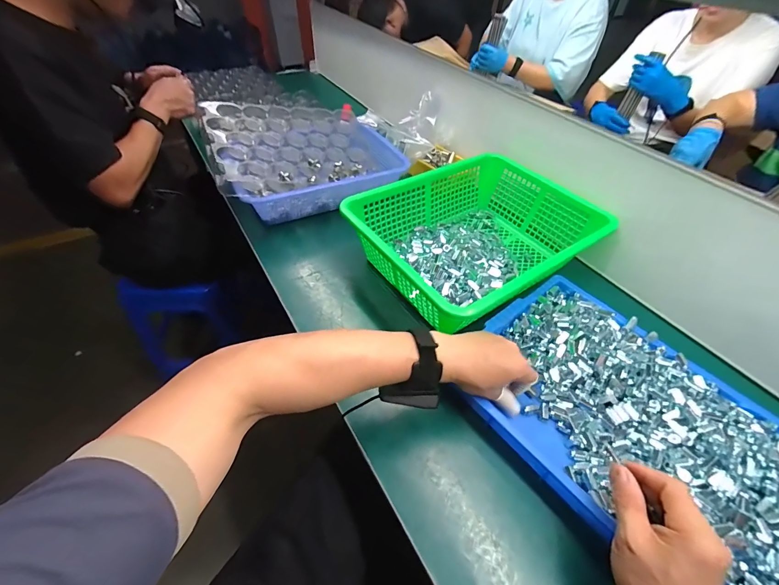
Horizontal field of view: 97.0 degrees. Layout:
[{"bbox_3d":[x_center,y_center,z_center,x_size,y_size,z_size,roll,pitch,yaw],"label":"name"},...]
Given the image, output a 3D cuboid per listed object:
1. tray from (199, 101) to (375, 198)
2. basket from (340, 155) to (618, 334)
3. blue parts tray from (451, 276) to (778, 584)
[{"bbox_3d":[-0.209,-0.320,0.753,0.339,0.033,0.256,-12,64,-30],"label":"tray"},{"bbox_3d":[0.150,-0.098,0.624,0.391,0.114,0.300,-28,55,-25],"label":"basket"},{"bbox_3d":[0.310,0.167,0.432,0.289,0.042,0.419,-31,56,-27],"label":"blue parts tray"}]

